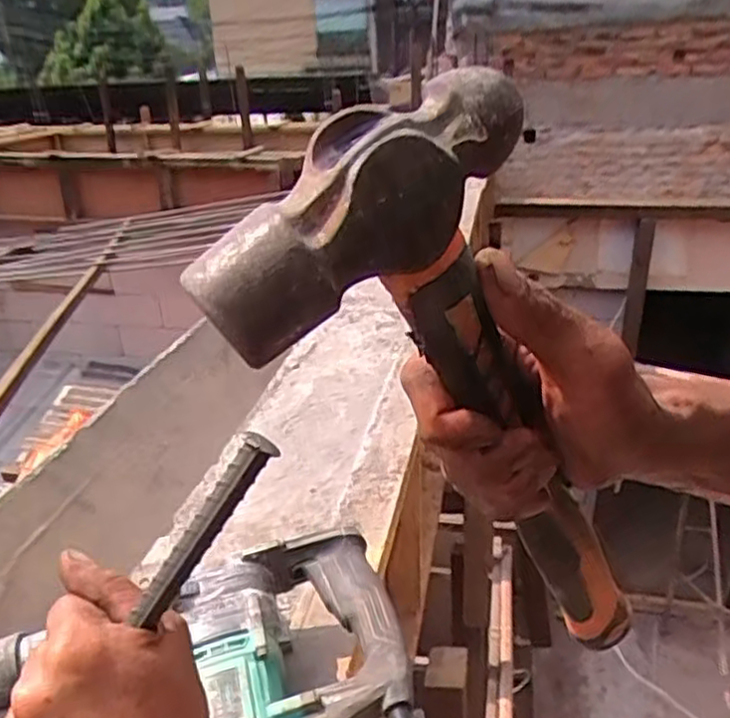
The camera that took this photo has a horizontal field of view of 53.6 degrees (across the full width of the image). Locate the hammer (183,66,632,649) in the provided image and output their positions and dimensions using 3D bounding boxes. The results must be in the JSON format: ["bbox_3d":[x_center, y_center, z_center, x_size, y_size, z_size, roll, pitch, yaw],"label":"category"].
[{"bbox_3d":[0.063,0.046,0.315,0.034,0.345,0.107,21,66,43],"label":"hammer"}]

